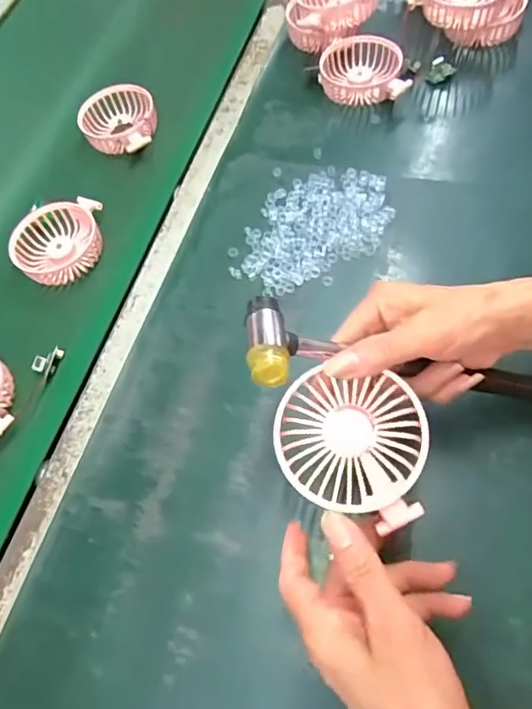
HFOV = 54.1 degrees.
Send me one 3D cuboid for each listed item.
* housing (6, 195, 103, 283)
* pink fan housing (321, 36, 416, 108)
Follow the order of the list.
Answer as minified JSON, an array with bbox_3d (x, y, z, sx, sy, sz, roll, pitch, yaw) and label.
[{"bbox_3d":[-0.212,-0.120,0.540,0.084,0.029,0.099,38,70,22],"label":"housing"},{"bbox_3d":[0.113,-0.321,0.591,0.101,0.038,0.085,14,62,12],"label":"pink fan housing"}]

